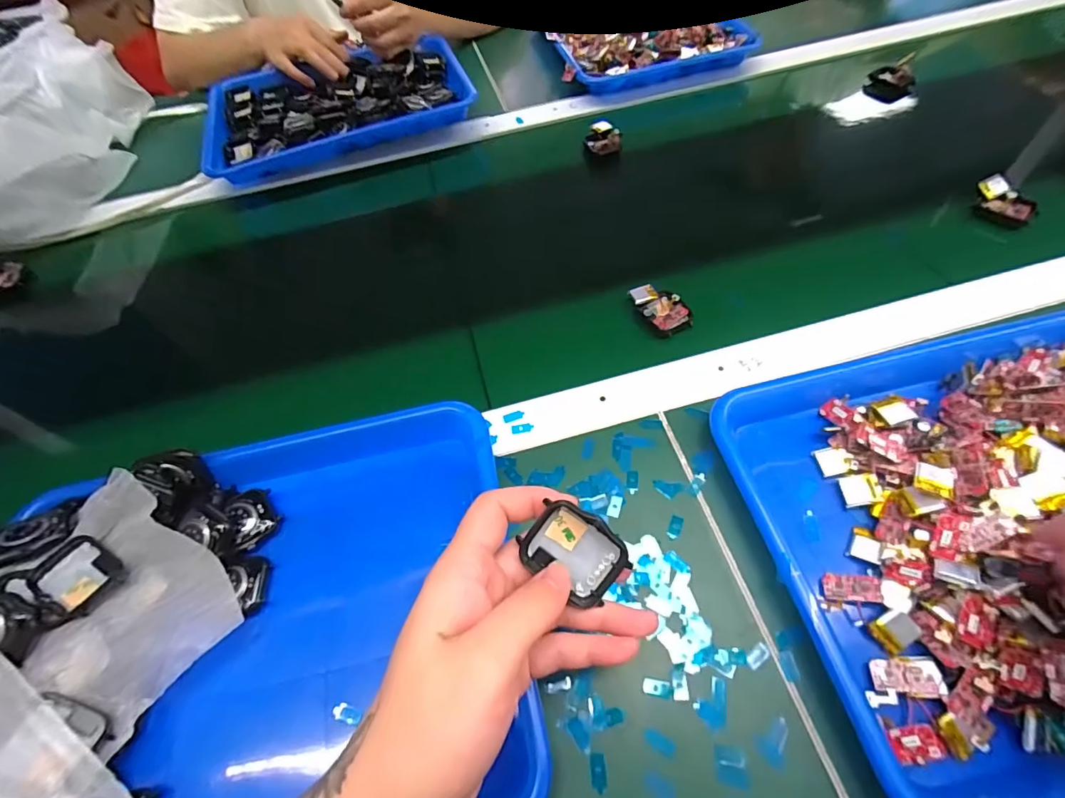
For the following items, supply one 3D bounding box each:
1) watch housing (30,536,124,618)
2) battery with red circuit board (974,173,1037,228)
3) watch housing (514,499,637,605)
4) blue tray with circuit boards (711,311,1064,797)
[{"bbox_3d":[-0.287,0.112,0.304,0.044,0.015,0.038,29,65,21],"label":"watch housing"},{"bbox_3d":[0.447,-0.187,0.456,0.034,0.020,0.054,-37,62,-17],"label":"battery with red circuit board"},{"bbox_3d":[0.021,0.070,0.225,0.045,0.011,0.036,34,92,11],"label":"watch housing"},{"bbox_3d":[0.309,0.071,0.294,0.330,0.046,0.270,-13,60,-4],"label":"blue tray with circuit boards"}]

